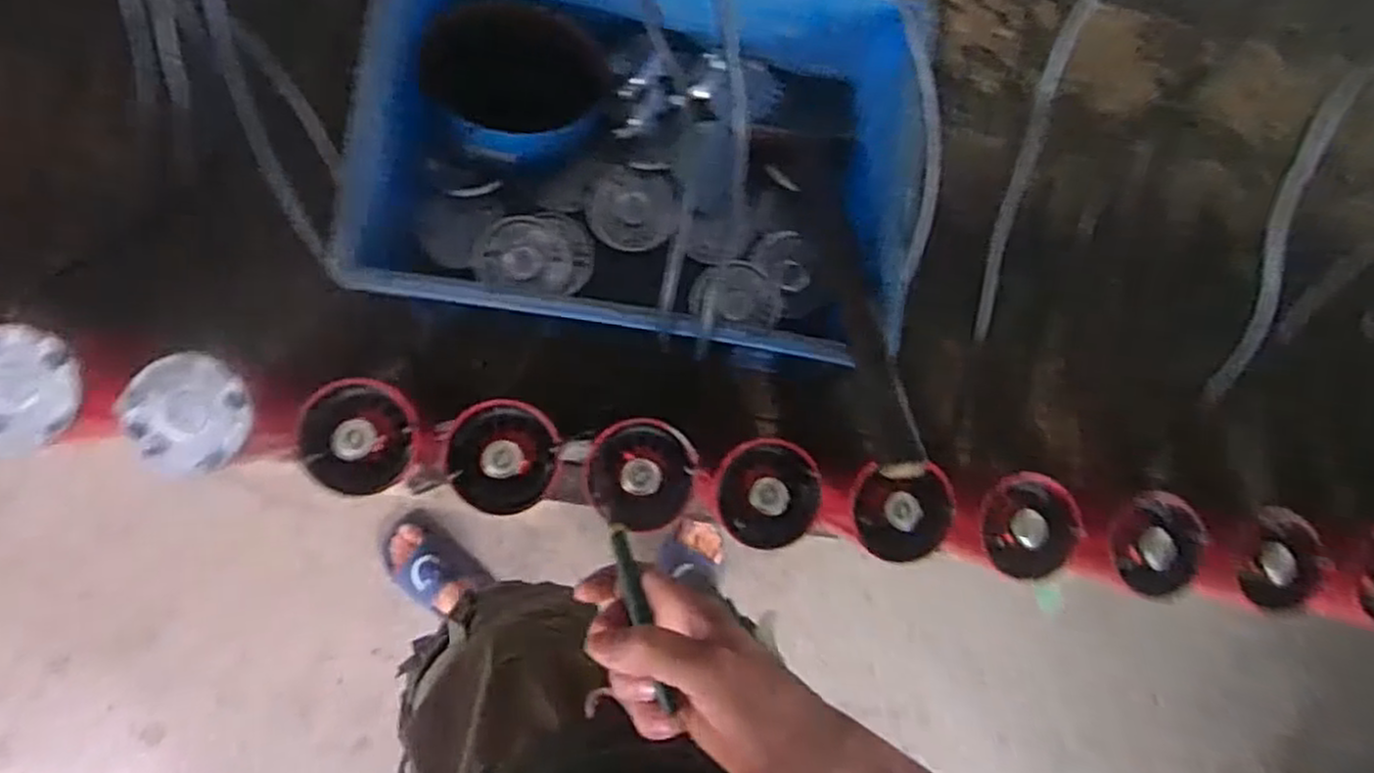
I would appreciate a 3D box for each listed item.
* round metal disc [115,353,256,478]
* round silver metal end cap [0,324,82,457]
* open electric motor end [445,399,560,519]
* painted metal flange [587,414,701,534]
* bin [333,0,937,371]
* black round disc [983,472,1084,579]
[{"bbox_3d":[-0.315,0.018,0.480,0.075,0.010,0.073,0,86,-7],"label":"round metal disc"},{"bbox_3d":[-0.418,0.000,0.471,0.073,0.011,0.075,0,86,-7],"label":"round silver metal end cap"},{"bbox_3d":[-0.124,0.048,0.518,0.073,0.029,0.074,3,86,-7],"label":"open electric motor end"},{"bbox_3d":[-0.034,0.062,0.535,0.078,0.034,0.077,10,85,-6],"label":"painted metal flange"},{"bbox_3d":[-0.034,-0.178,0.617,0.403,0.155,0.290,9,86,-6],"label":"bin"},{"bbox_3d":[0.252,0.103,0.562,0.072,0.032,0.075,0,86,-7],"label":"black round disc"}]

